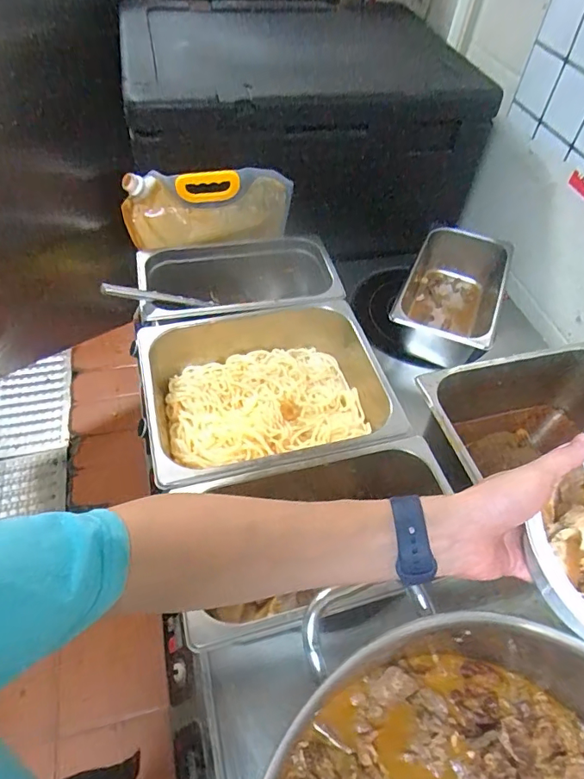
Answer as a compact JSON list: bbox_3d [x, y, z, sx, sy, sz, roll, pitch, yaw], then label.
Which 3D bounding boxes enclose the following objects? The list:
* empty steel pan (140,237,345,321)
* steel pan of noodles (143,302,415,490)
[{"bbox_3d":[-0.086,-0.160,0.841,0.328,0.100,0.182,-9,51,-13],"label":"empty steel pan"},{"bbox_3d":[-0.021,0.008,0.702,0.348,0.109,0.265,-10,51,-13],"label":"steel pan of noodles"}]

